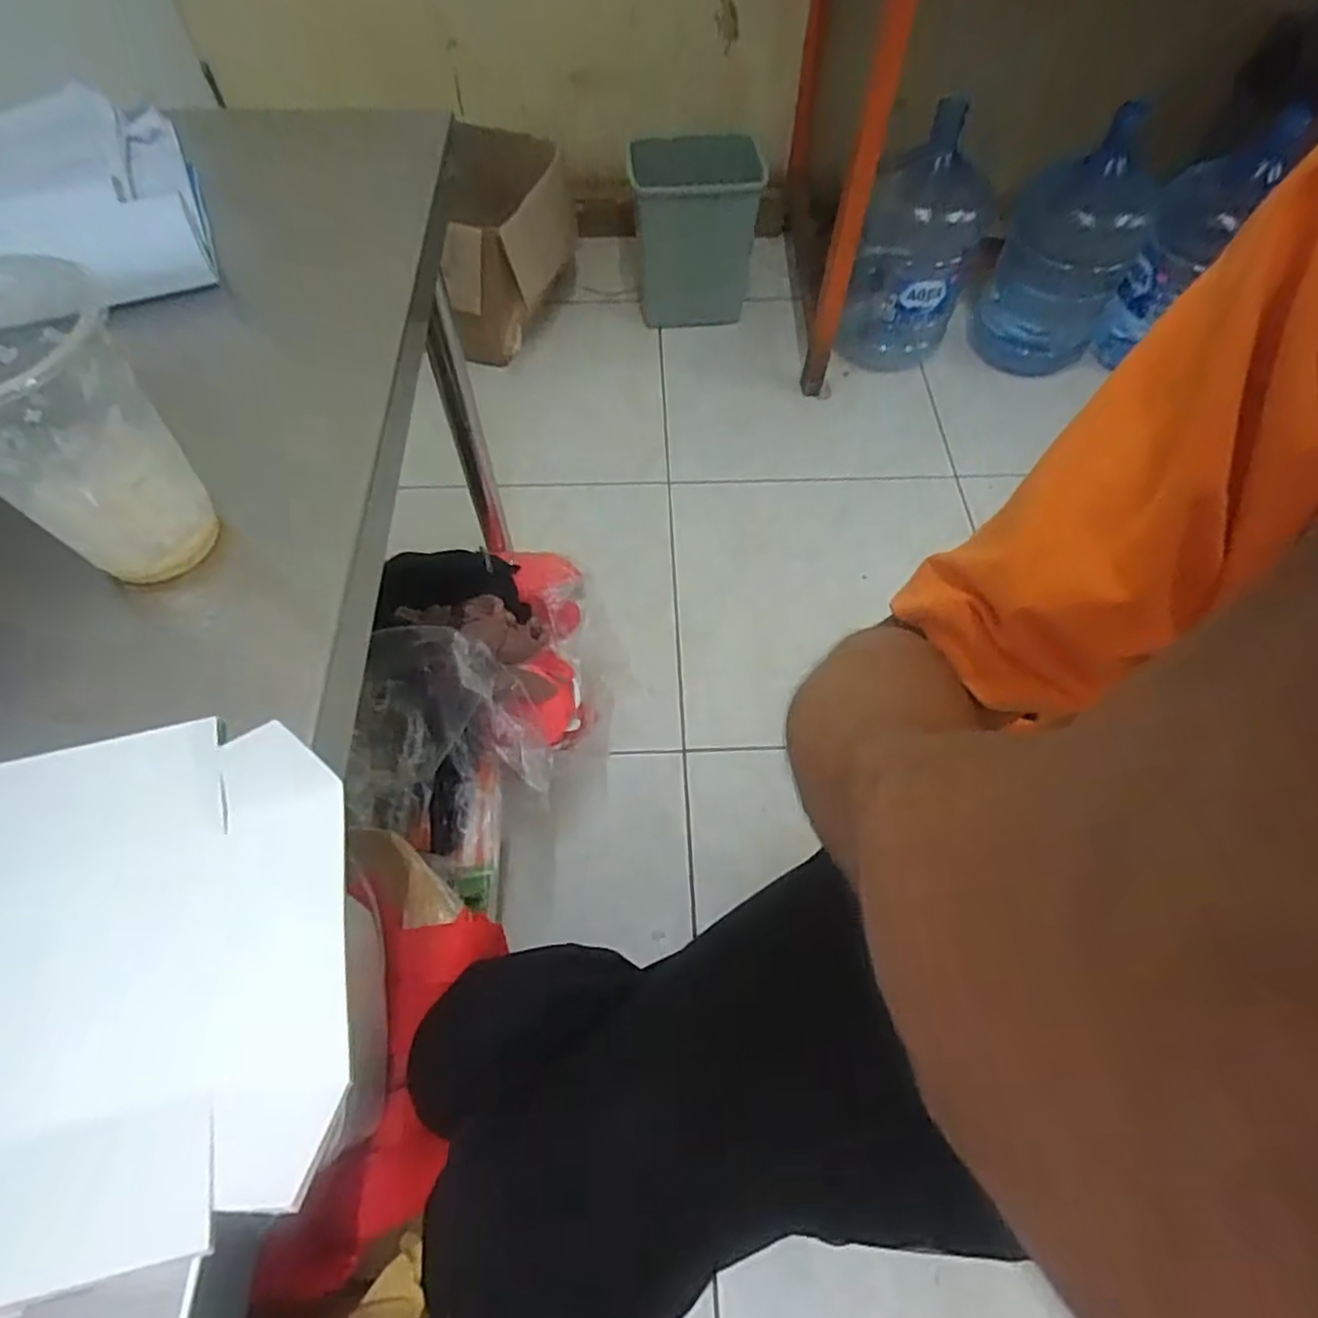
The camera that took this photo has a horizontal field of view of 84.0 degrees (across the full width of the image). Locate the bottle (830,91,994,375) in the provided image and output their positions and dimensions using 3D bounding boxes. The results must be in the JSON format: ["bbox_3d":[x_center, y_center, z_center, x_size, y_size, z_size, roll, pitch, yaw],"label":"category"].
[{"bbox_3d":[0.558,-0.881,1.588,0.239,0.453,0.245,15,60,8],"label":"bottle"}]

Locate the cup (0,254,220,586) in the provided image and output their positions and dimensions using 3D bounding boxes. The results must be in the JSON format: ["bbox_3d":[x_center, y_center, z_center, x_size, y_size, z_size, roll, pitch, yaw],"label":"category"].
[{"bbox_3d":[-0.262,-0.096,0.326,0.083,0.120,0.083,0,60,-1],"label":"cup"}]

